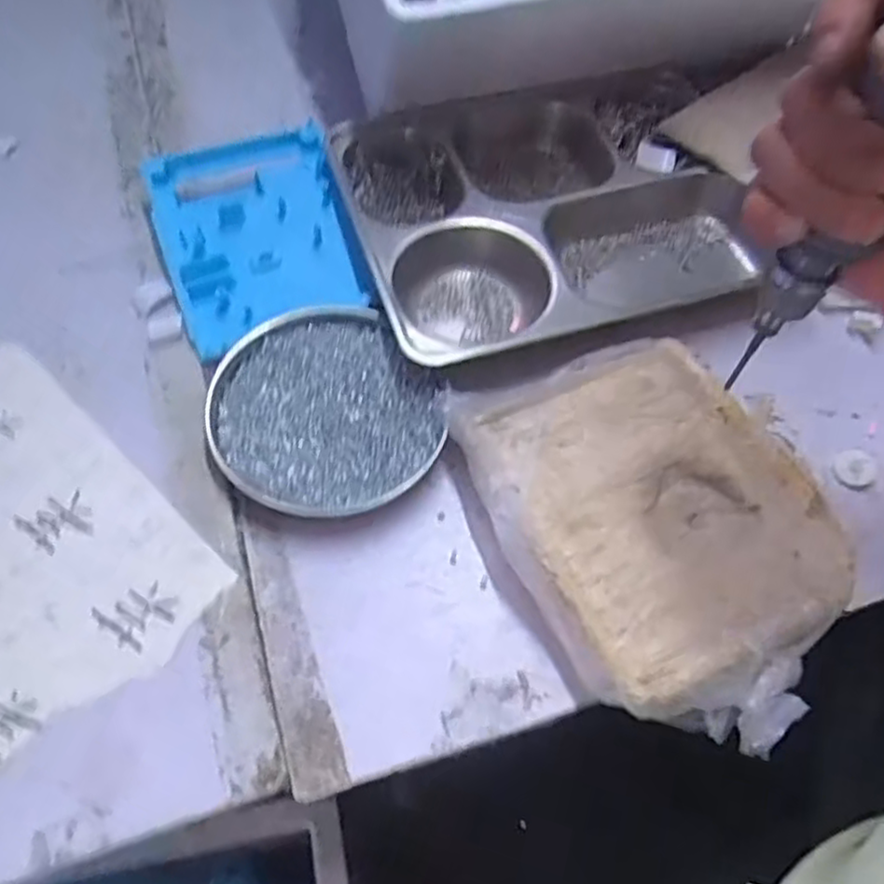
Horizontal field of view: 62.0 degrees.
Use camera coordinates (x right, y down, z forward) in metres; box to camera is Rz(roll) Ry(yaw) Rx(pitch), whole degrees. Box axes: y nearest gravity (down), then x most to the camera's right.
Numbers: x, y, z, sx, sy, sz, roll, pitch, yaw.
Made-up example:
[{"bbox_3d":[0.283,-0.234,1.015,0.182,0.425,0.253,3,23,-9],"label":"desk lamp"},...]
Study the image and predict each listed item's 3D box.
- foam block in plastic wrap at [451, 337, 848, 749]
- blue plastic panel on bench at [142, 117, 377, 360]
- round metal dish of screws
[{"bbox_3d":[0.115,0.042,0.393,0.159,0.034,0.217,-23,62,-12],"label":"foam block in plastic wrap"},{"bbox_3d":[-0.124,-0.144,0.489,0.121,0.024,0.169,-16,63,-11],"label":"blue plastic panel on bench"},{"bbox_3d":[-0.069,-0.017,0.428,0.127,0.022,0.130,1,61,-2],"label":"round metal dish of screws"}]

